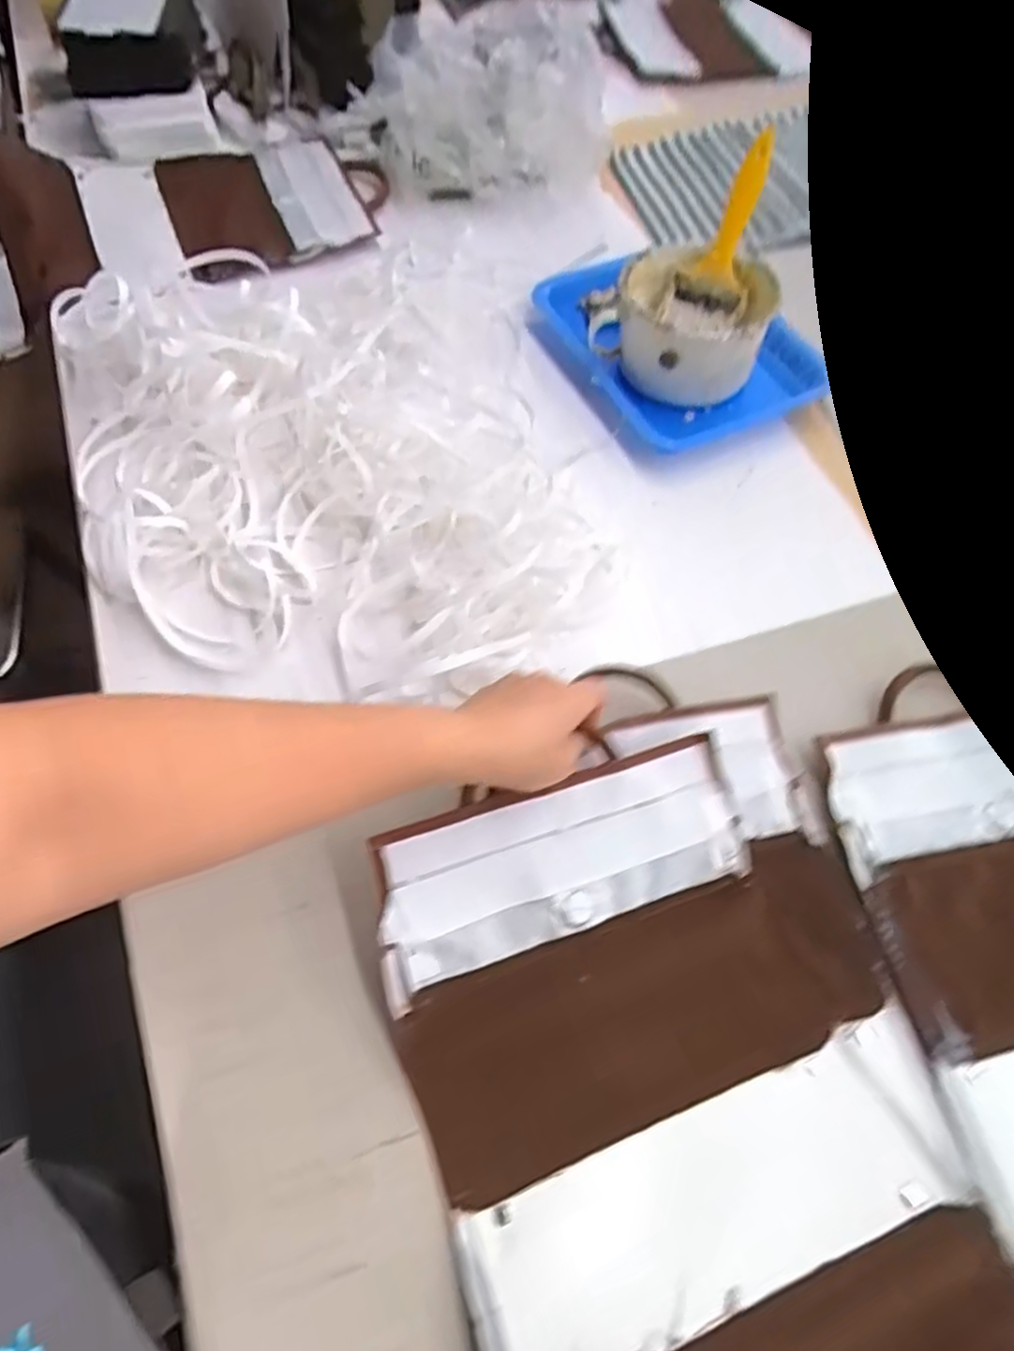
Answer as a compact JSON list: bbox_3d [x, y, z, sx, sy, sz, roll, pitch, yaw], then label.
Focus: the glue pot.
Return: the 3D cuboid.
[{"bbox_3d":[0.176,-0.333,0.711,0.137,0.084,0.137,1,60,-1],"label":"glue pot"}]

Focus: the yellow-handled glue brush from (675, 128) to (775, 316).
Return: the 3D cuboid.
[{"bbox_3d":[0.205,-0.404,0.671,0.059,0.137,0.017,32,40,15],"label":"yellow-handled glue brush"}]

